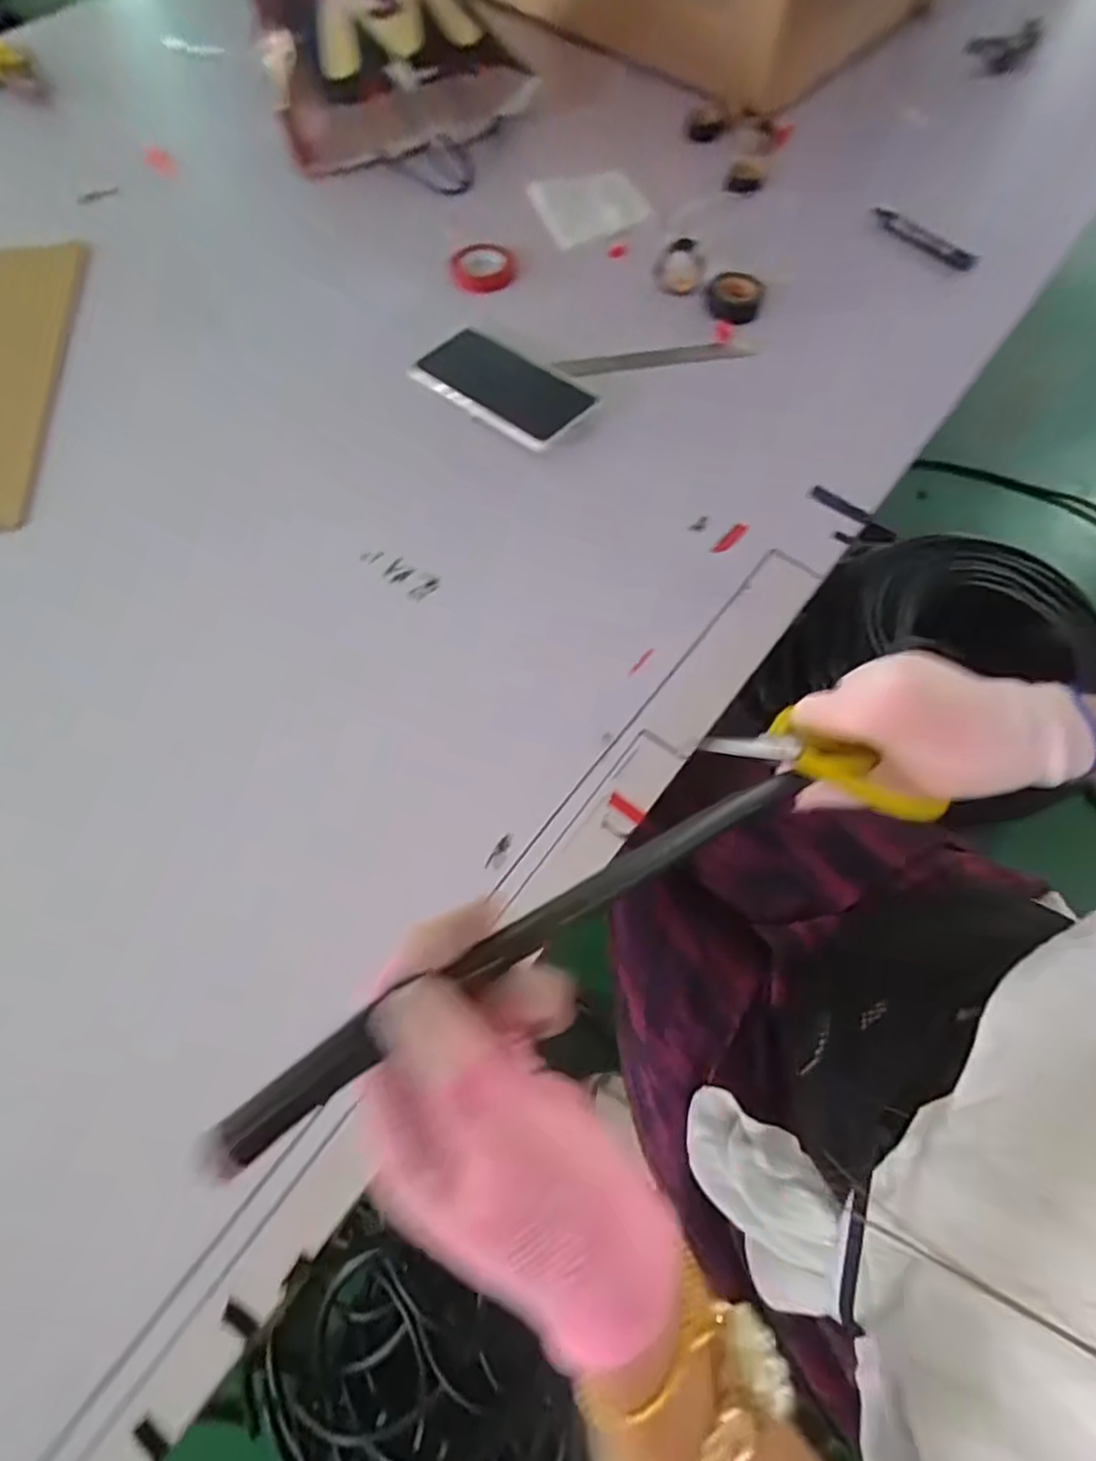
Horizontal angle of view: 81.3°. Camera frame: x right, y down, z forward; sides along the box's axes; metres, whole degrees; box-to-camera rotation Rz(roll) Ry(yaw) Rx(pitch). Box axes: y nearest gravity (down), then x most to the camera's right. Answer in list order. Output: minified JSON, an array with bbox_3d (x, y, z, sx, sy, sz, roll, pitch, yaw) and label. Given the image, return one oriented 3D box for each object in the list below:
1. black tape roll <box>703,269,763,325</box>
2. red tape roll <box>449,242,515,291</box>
[{"bbox_3d":[0.175,-0.409,0.602,0.051,0.021,0.052,0,66,-1],"label":"black tape roll"},{"bbox_3d":[-0.065,-0.463,0.638,0.061,0.021,0.057,0,66,-1],"label":"red tape roll"}]

